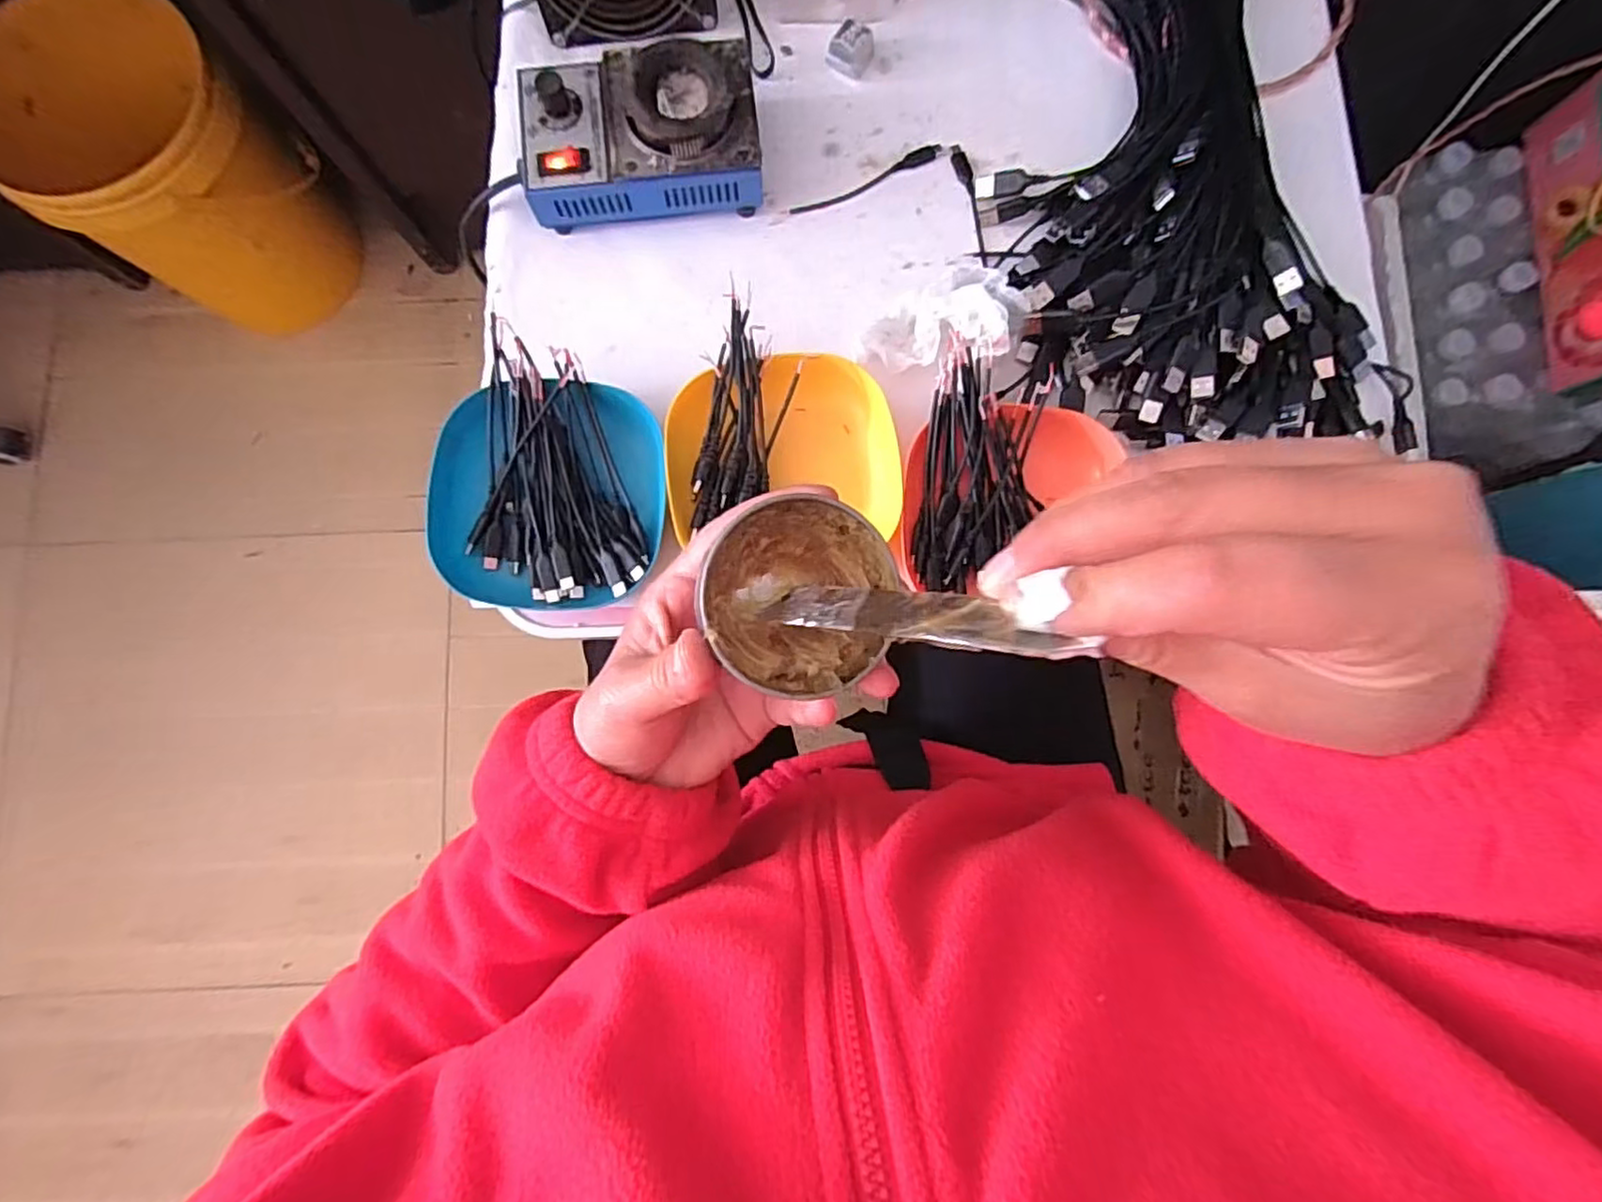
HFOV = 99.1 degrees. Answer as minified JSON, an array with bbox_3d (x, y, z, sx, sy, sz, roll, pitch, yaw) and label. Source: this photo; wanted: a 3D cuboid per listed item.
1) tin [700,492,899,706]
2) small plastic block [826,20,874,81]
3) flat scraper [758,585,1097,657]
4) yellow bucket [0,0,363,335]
[{"bbox_3d":[0.000,-0.001,0.224,0.057,0.030,0.060,0,83,0],"label":"tin"},{"bbox_3d":[0.035,-0.386,0.476,0.027,0.023,0.025,28,83,3],"label":"small plastic block"},{"bbox_3d":[0.031,0.004,0.192,0.098,0.004,0.020,6,44,38],"label":"flat scraper"},{"bbox_3d":[-0.796,-0.549,0.883,0.289,0.282,0.276,38,84,4],"label":"yellow bucket"}]

